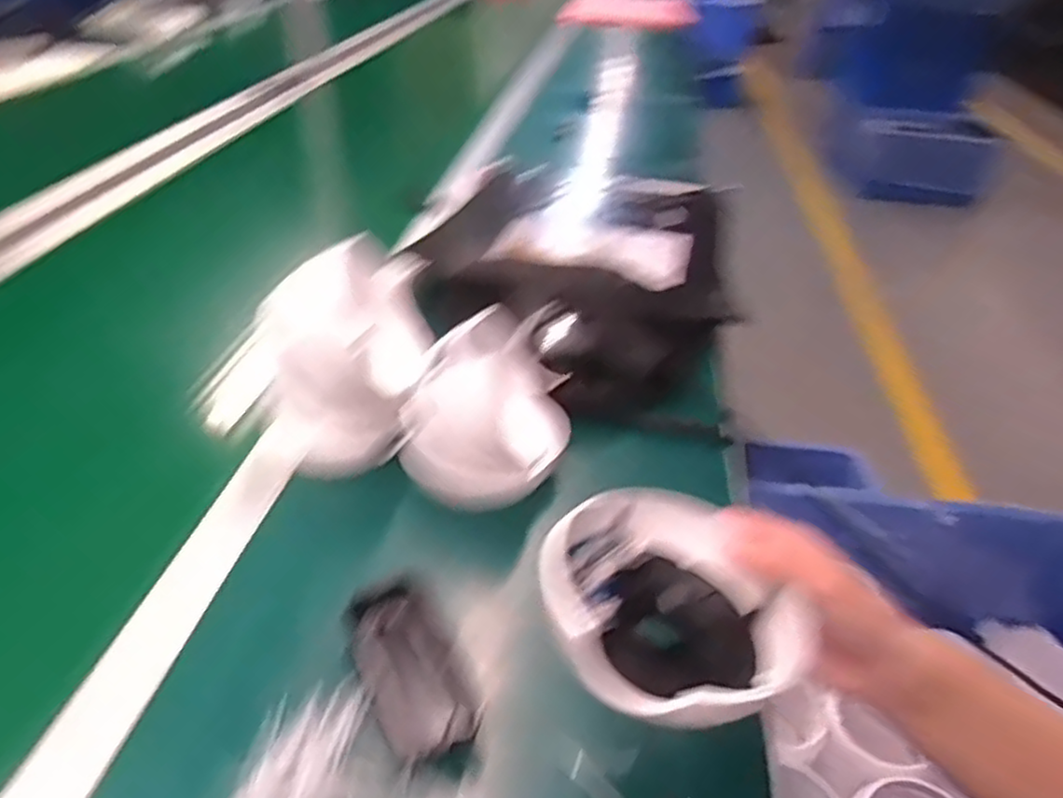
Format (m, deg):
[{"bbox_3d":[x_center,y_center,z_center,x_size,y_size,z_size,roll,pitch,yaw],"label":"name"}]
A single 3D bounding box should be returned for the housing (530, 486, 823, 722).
[{"bbox_3d":[0.066,0.092,0.329,0.114,0.056,0.116,2,37,-2],"label":"housing"}]

